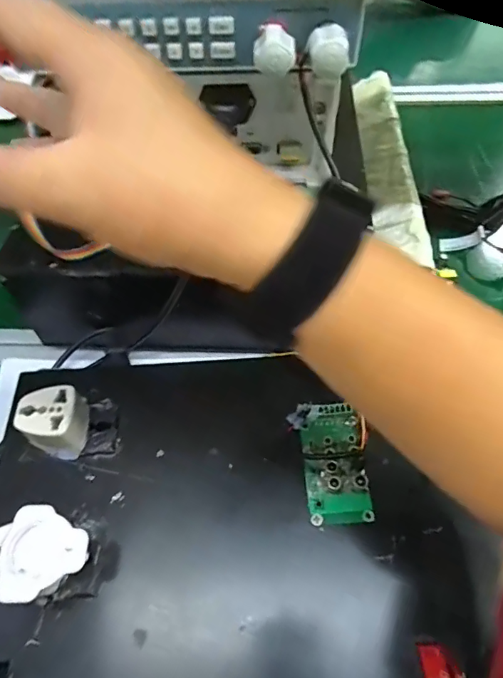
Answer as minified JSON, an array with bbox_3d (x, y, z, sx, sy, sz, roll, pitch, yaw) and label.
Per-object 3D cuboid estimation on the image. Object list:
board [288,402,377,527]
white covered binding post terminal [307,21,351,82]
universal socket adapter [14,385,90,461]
[{"bbox_3d":[0.056,0.080,0.306,0.046,0.020,0.074,-7,53,-4],"label":"board"},{"bbox_3d":[0.043,-0.160,0.256,0.022,0.022,0.020,7,53,7],"label":"white covered binding post terminal"},{"bbox_3d":[-0.134,0.054,0.320,0.038,0.035,0.043,9,54,8],"label":"universal socket adapter"}]

